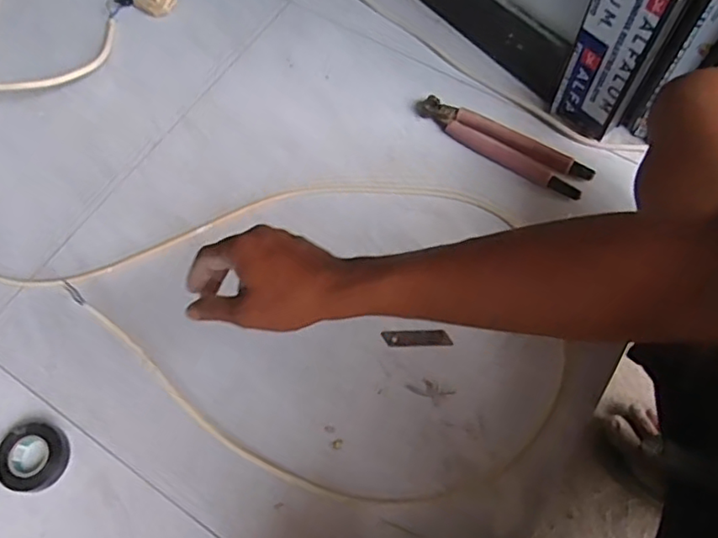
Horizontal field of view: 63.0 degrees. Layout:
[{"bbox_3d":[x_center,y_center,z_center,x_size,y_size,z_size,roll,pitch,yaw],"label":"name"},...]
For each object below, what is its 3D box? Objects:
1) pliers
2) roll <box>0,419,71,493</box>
[{"bbox_3d":[0.171,-0.154,0.710,0.221,0.017,0.047,31,72,15],"label":"pliers"},{"bbox_3d":[-0.324,0.185,0.580,0.064,0.014,0.063,-1,66,3],"label":"roll"}]

